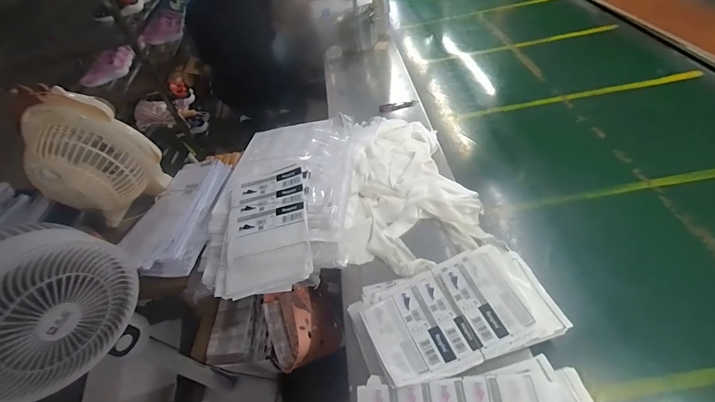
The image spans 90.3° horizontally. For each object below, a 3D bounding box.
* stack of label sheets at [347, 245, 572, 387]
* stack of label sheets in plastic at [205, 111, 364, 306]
[{"bbox_3d":[0.145,0.167,0.552,0.280,0.034,0.173,-19,46,-6],"label":"stack of label sheets"},{"bbox_3d":[-0.141,-0.019,0.695,0.256,0.066,0.431,-3,46,10],"label":"stack of label sheets in plastic"}]

